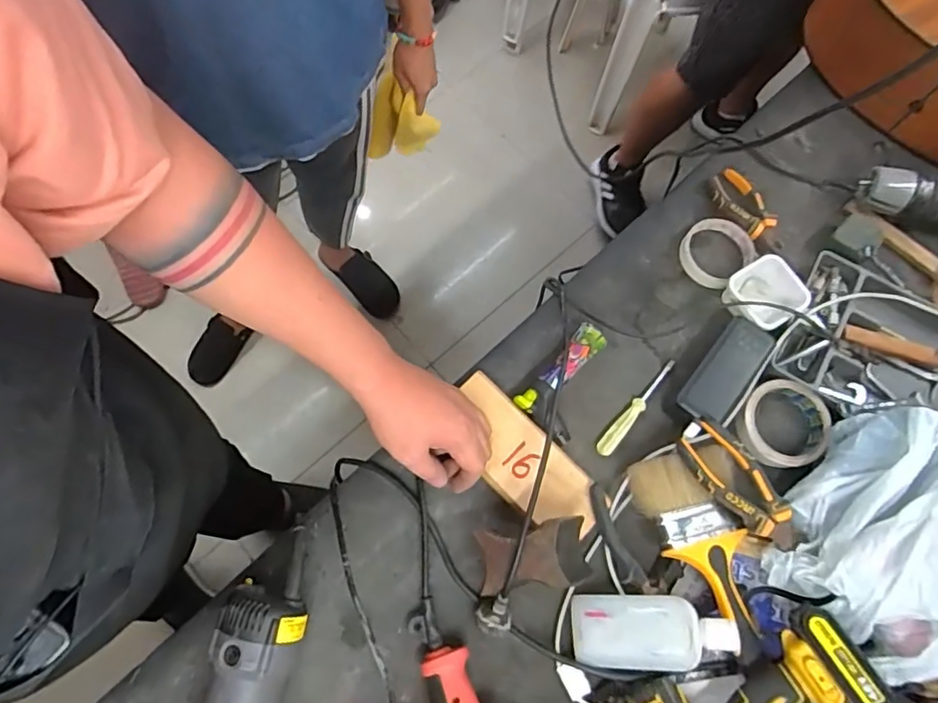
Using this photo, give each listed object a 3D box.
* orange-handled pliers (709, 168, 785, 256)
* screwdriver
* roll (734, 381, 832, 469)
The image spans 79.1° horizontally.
[{"bbox_3d":[0.345,-0.173,0.715,0.061,0.031,0.125,-28,76,-10],"label":"orange-handled pliers"},{"bbox_3d":[0.188,0.061,0.638,0.019,0.014,0.140,38,75,9],"label":"screwdriver"},{"bbox_3d":[0.344,0.080,0.629,0.095,0.026,0.093,1,73,-2],"label":"roll"}]

